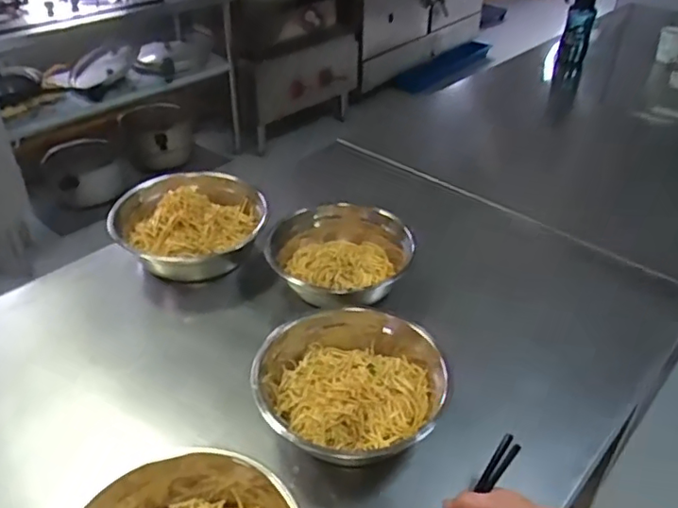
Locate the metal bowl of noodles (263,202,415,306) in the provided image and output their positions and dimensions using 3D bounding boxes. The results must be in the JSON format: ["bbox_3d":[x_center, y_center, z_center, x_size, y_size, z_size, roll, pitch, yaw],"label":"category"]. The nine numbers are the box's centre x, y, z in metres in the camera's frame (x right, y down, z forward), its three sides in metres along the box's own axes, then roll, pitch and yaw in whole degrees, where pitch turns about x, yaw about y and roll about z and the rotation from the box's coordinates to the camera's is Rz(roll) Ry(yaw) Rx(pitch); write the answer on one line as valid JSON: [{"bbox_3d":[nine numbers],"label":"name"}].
[{"bbox_3d":[-0.001,0.004,0.968,0.224,0.095,0.241,1,36,-1],"label":"metal bowl of noodles"}]

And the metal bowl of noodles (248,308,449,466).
[{"bbox_3d":[0.013,0.169,0.753,0.232,0.080,0.249,21,41,25],"label":"metal bowl of noodles"}]

